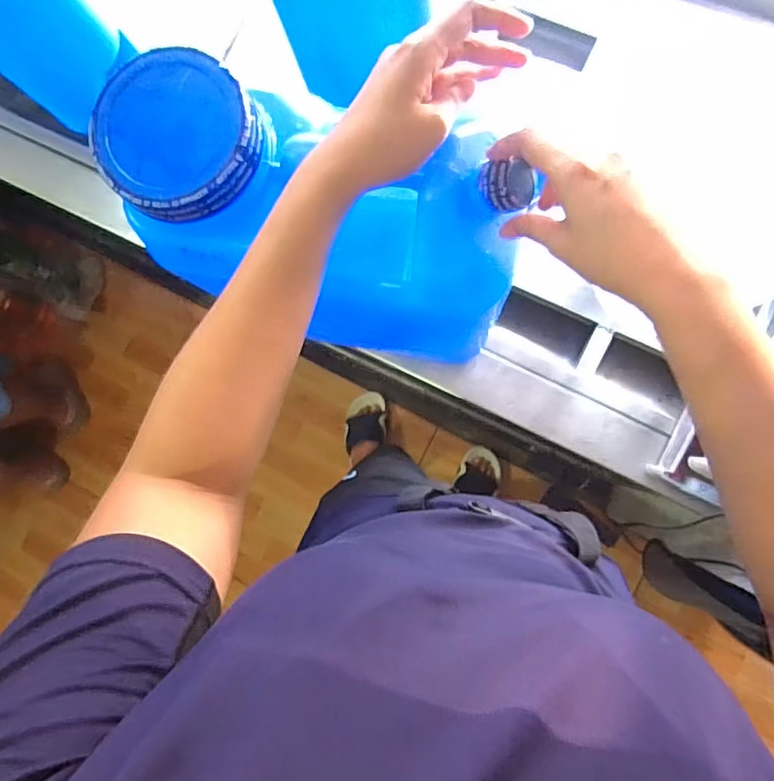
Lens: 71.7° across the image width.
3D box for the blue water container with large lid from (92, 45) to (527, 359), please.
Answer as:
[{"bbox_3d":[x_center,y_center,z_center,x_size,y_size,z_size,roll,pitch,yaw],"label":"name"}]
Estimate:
[{"bbox_3d":[-0.049,-0.132,0.440,0.298,0.178,0.156,15,87,8],"label":"blue water container with large lid"}]

